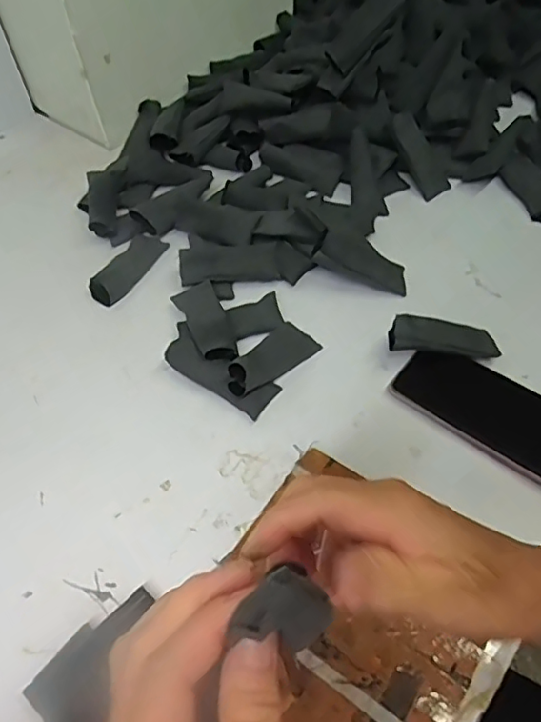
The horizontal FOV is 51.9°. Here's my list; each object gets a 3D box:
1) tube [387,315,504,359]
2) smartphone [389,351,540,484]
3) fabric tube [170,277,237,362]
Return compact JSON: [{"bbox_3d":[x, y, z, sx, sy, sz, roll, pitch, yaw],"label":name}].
[{"bbox_3d":[0.158,-0.022,0.508,0.099,0.019,0.033,7,53,-8],"label":"tube"},{"bbox_3d":[0.190,0.041,0.481,0.157,0.012,0.078,33,62,25],"label":"smartphone"},{"bbox_3d":[-0.060,-0.039,0.531,0.039,0.018,0.101,-22,55,-12],"label":"fabric tube"}]

